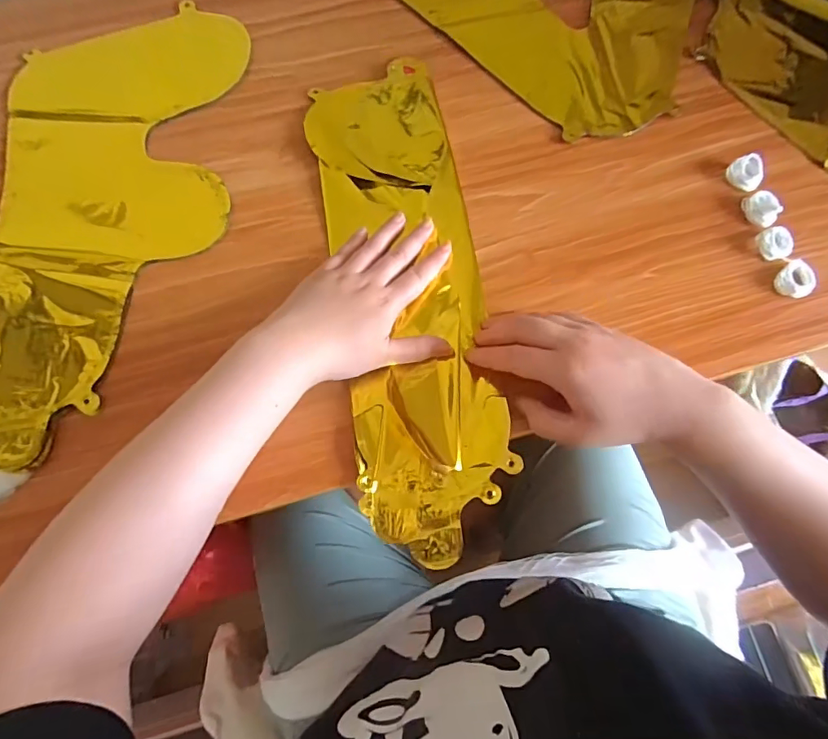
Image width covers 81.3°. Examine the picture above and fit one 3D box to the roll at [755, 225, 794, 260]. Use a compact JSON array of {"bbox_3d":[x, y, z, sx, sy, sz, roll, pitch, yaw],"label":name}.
[{"bbox_3d":[0.313,-0.110,0.417,0.023,0.014,0.028,-32,78,-10],"label":"roll"}]

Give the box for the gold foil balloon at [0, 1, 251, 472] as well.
[{"bbox_3d":[-0.260,-0.135,0.405,0.184,0.015,0.407,1,75,-2],"label":"gold foil balloon"}]

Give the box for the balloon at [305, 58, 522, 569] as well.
[{"bbox_3d":[-0.006,-0.072,0.401,0.124,0.019,0.423,-7,75,-4],"label":"balloon"}]

